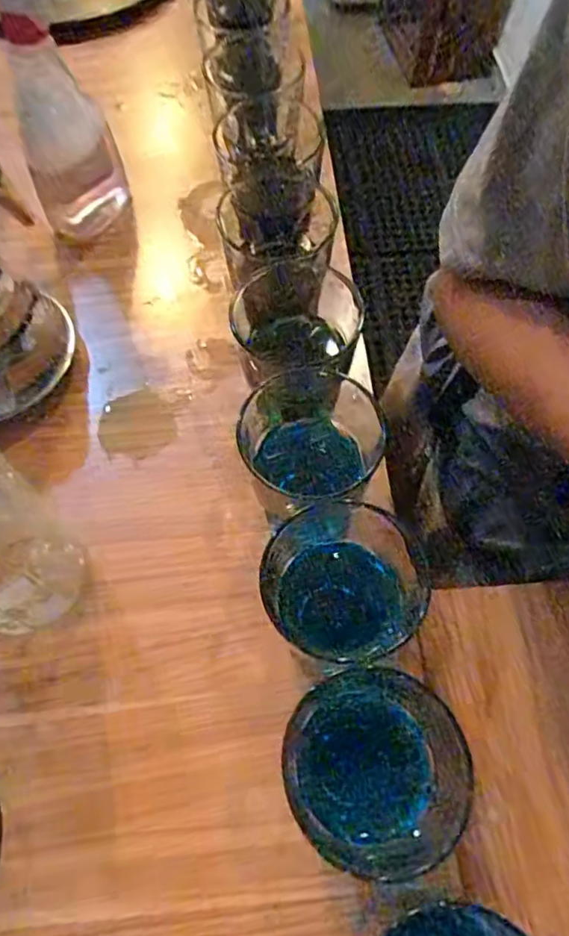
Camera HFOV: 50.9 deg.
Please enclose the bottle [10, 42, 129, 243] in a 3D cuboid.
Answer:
[{"bbox_3d":[-0.203,-0.310,0.556,0.080,0.153,0.097,-14,65,-7],"label":"bottle"}]

